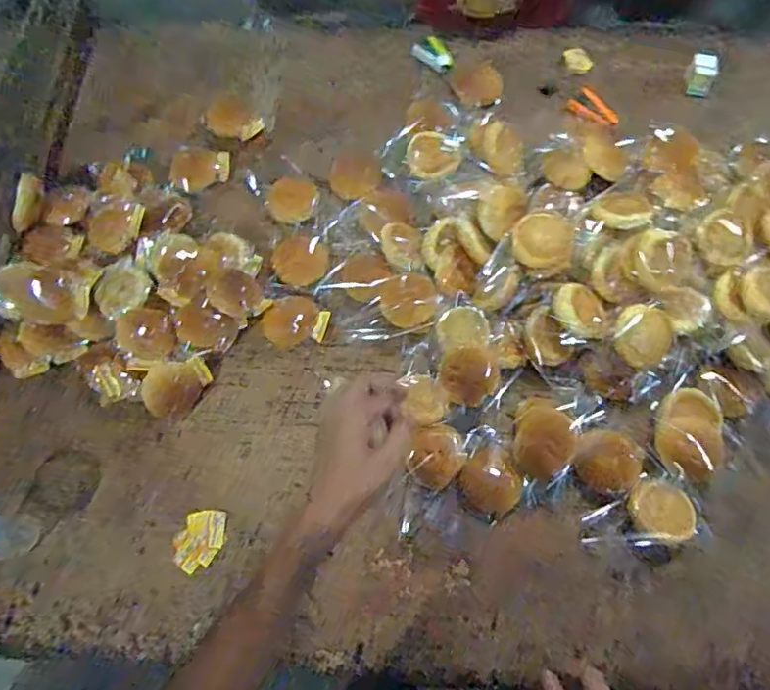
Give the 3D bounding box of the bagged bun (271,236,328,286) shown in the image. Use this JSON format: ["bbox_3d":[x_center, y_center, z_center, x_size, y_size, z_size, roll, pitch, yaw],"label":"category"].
[{"bbox_3d":[-0.146,-0.149,0.987,0.085,0.034,0.089,29,74,11],"label":"bagged bun"}]

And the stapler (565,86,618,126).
[{"bbox_3d":[0.416,-0.466,1.110,0.099,0.019,0.079,38,76,13],"label":"stapler"}]

